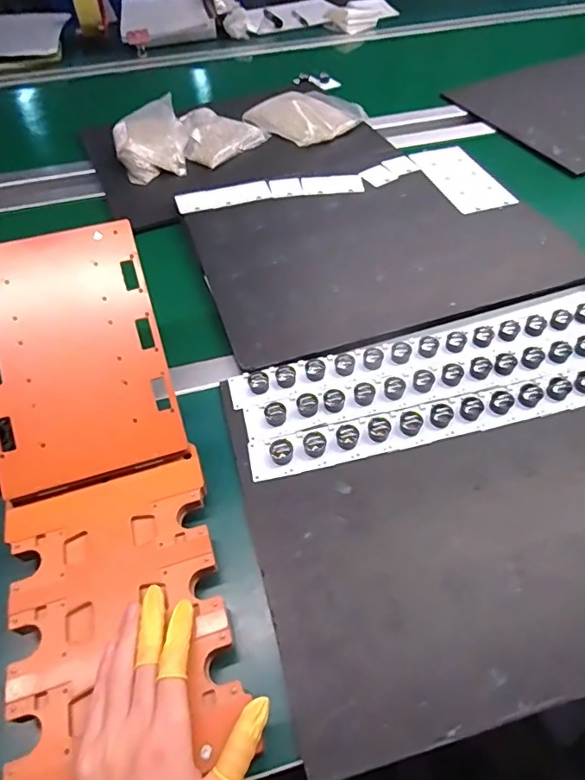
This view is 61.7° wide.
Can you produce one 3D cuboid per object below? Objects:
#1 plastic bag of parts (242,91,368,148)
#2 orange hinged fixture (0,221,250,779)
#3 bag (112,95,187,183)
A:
[{"bbox_3d":[0.024,-0.508,0.912,0.174,0.039,0.174,-35,60,-22],"label":"plastic bag of parts"},{"bbox_3d":[-0.168,0.065,0.412,0.164,0.070,0.441,-12,72,-8],"label":"orange hinged fixture"},{"bbox_3d":[-0.237,-0.419,0.821,0.123,0.059,0.148,-14,55,-9],"label":"bag"}]

